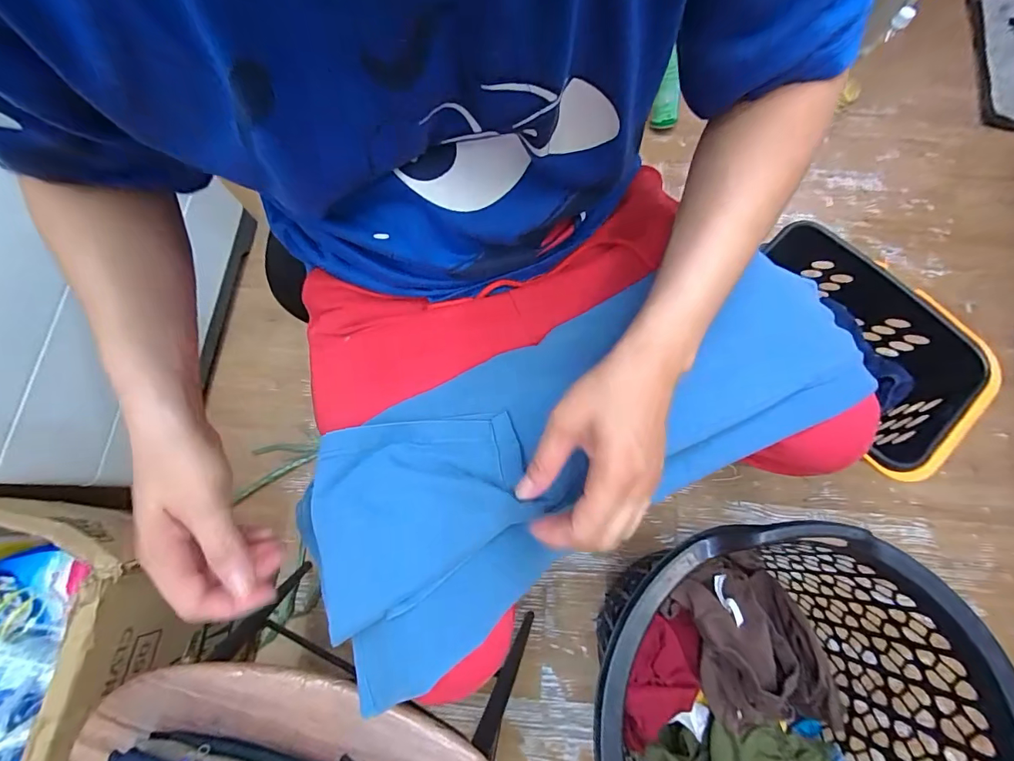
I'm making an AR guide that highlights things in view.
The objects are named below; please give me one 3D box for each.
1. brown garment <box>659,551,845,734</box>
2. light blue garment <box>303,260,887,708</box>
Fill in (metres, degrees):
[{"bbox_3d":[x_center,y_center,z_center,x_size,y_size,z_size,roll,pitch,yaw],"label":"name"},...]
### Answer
[{"bbox_3d":[0.359,0.389,0.607,0.182,0.129,0.267,-21,75,-6],"label":"brown garment"},{"bbox_3d":[0.088,0.042,0.367,0.508,0.046,0.193,-23,76,-11],"label":"light blue garment"}]

